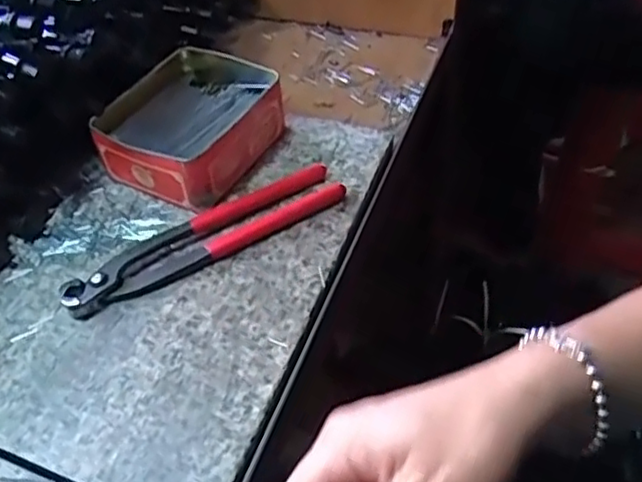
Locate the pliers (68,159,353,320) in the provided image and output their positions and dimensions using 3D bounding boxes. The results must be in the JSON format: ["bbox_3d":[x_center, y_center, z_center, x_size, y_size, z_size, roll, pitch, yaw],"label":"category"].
[{"bbox_3d":[-0.075,-0.002,0.443,0.193,0.018,0.036,-24,50,-19],"label":"pliers"}]

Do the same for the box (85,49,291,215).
[{"bbox_3d":[-0.094,-0.086,0.500,0.104,0.055,0.131,23,51,23],"label":"box"}]

